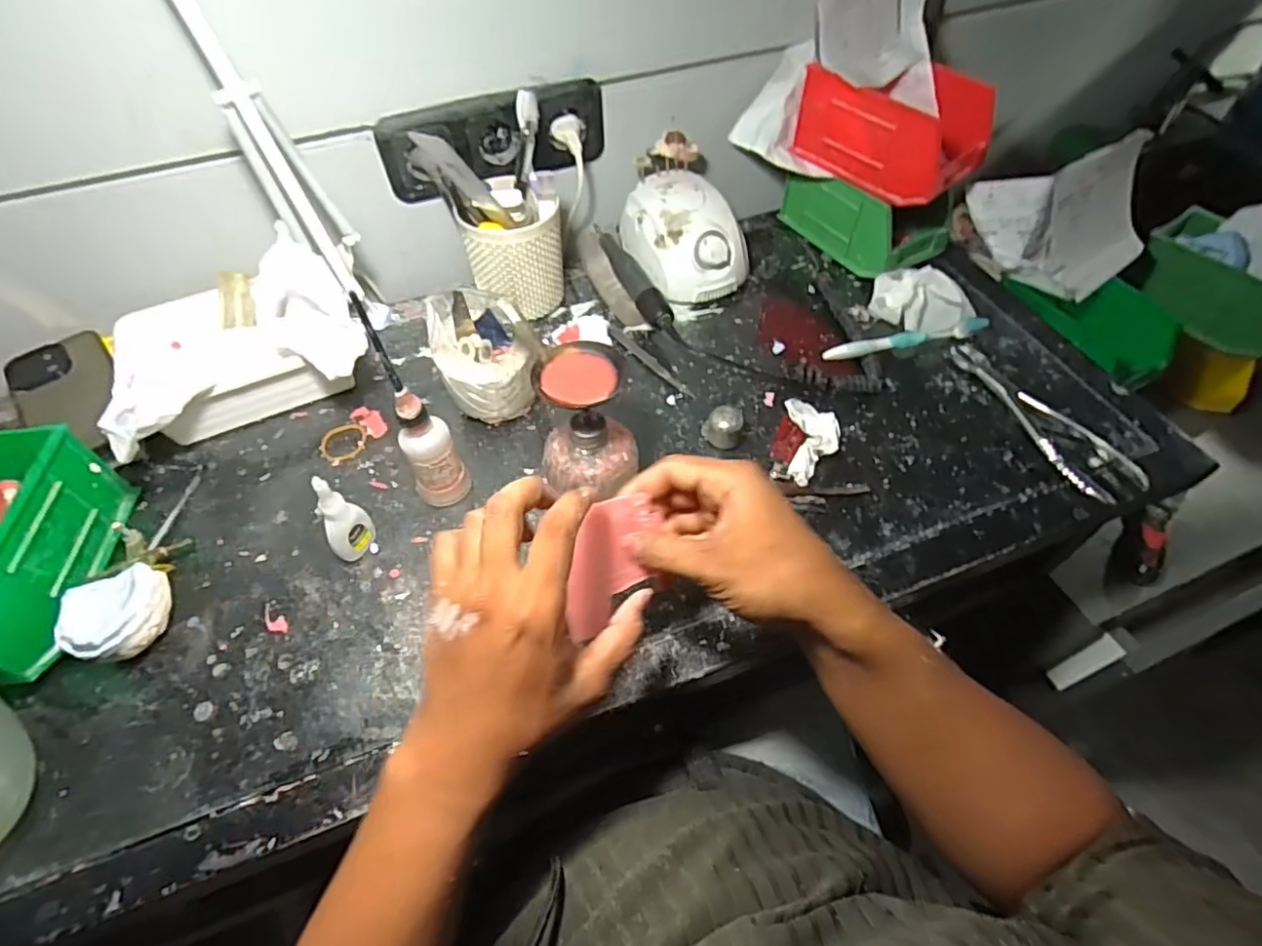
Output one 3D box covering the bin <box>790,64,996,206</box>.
[{"bbox_3d":[0.262,-0.348,0.617,0.093,0.083,0.168,-37,61,-23],"label":"bin"}]

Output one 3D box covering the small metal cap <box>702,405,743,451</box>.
[{"bbox_3d":[0.080,-0.041,0.537,0.034,0.030,0.024,10,55,9],"label":"small metal cap"}]

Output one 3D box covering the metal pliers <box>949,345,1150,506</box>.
[{"bbox_3d":[0.367,-0.055,0.554,0.048,0.012,0.197,-18,56,-12],"label":"metal pliers"}]

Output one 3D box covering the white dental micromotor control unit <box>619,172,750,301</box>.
[{"bbox_3d":[0.058,-0.254,0.663,0.106,0.082,0.139,-22,57,-15],"label":"white dental micromotor control unit"}]

